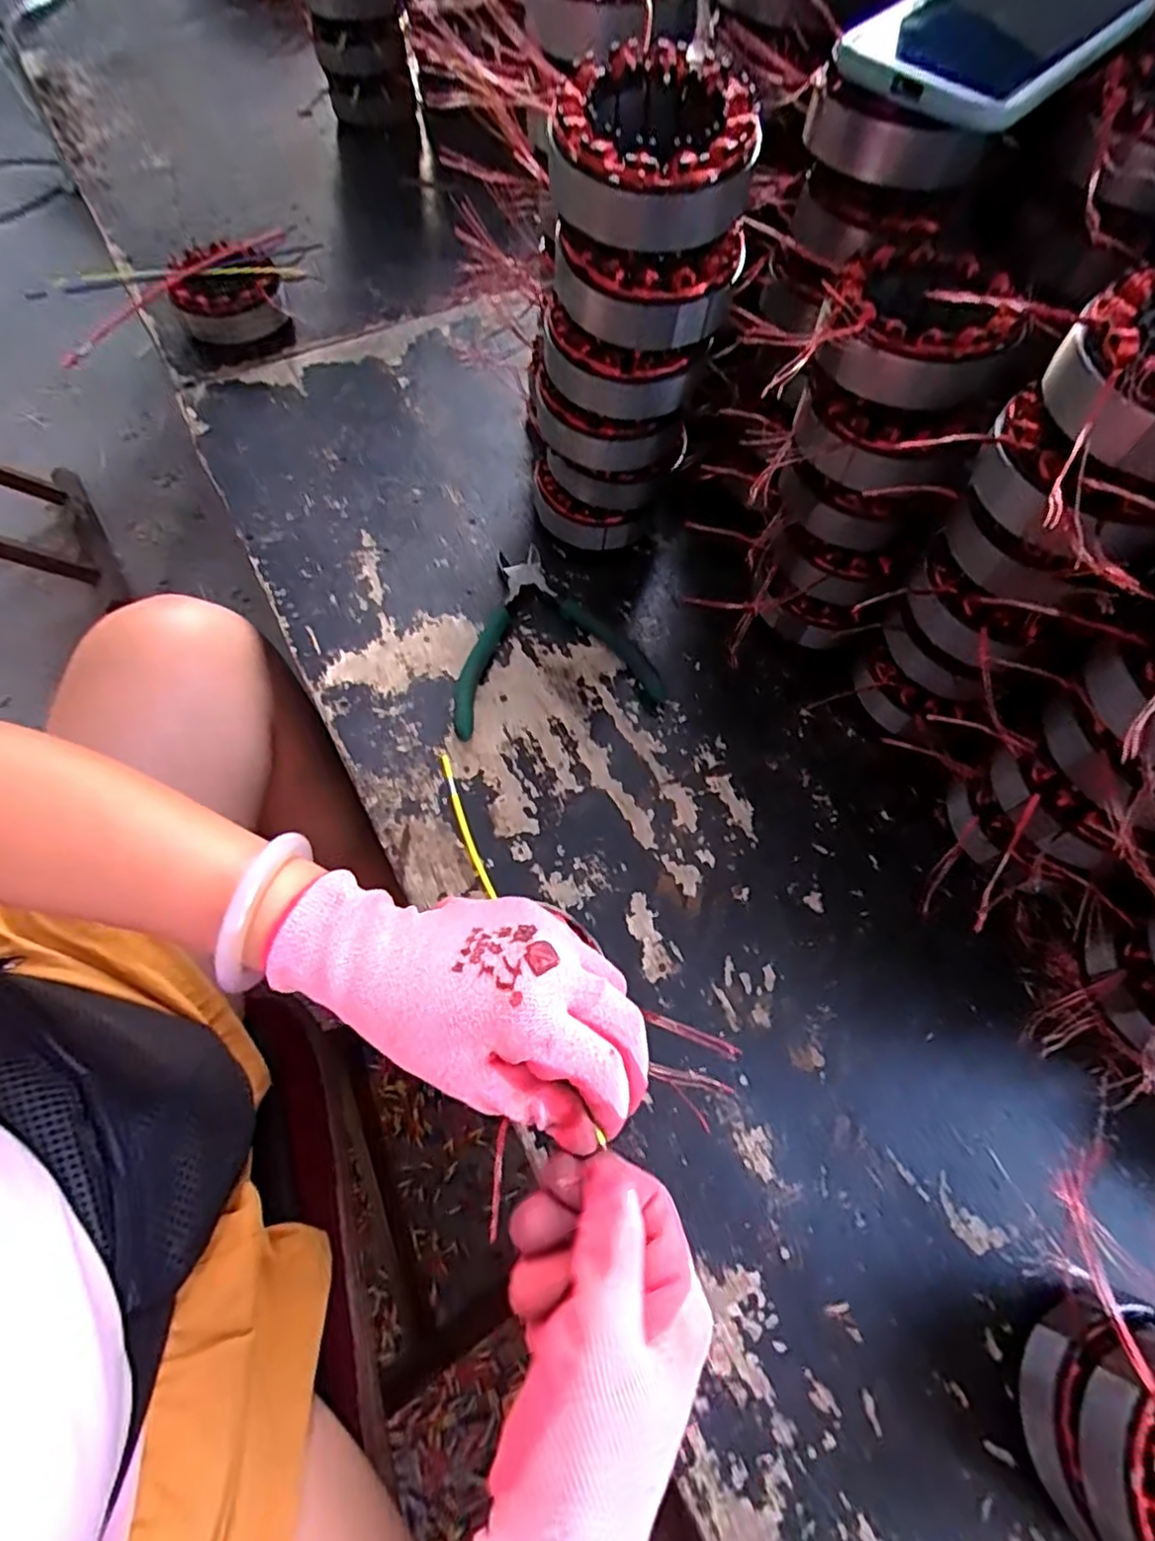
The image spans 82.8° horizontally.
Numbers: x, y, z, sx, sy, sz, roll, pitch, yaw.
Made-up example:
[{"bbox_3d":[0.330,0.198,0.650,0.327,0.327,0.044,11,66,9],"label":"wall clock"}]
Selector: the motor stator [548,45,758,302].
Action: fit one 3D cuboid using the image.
[{"bbox_3d":[0.029,-0.262,0.289,0.094,0.052,0.087,5,66,1],"label":"motor stator"}]

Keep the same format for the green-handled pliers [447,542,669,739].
[{"bbox_3d":[-0.024,-0.093,0.431,0.132,0.009,0.132,-13,66,-7],"label":"green-handled pliers"}]

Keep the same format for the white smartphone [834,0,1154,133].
[{"bbox_3d":[0.193,-0.335,0.298,0.166,0.014,0.088,-40,72,-16],"label":"white smartphone"}]

